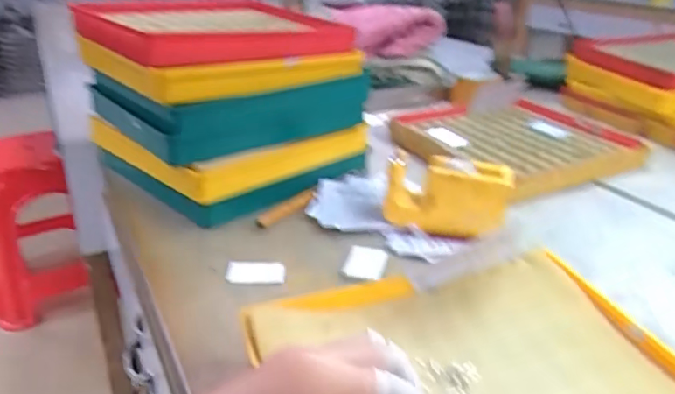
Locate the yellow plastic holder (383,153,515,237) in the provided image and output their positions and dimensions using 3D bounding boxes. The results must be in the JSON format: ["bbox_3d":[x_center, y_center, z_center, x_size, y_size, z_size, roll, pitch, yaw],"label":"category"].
[{"bbox_3d":[0.119,-0.004,0.595,0.129,0.063,0.051,10,27,17],"label":"yellow plastic holder"}]

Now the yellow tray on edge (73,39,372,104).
[{"bbox_3d":[-0.146,-0.175,0.680,0.265,0.036,0.240,-21,34,-39],"label":"yellow tray on edge"}]

